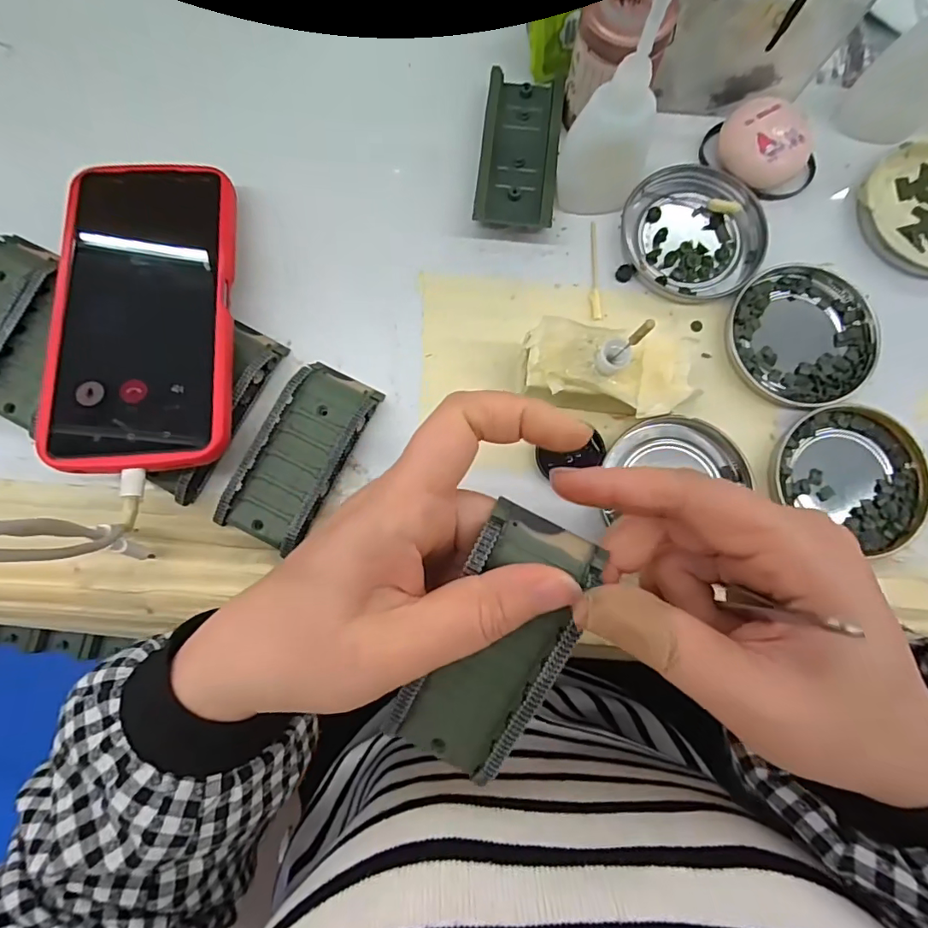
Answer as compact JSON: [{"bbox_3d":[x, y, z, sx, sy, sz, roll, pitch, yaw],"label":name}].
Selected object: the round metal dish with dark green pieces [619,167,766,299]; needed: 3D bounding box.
[{"bbox_3d":[0.130,-0.130,0.286,0.075,0.009,0.074,0,81,0],"label":"round metal dish with dark green pieces"}]

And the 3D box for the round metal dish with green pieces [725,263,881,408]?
[{"bbox_3d":[0.184,-0.072,0.278,0.078,0.008,0.082,0,81,0],"label":"round metal dish with green pieces"}]

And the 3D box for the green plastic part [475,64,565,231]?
[{"bbox_3d":[0.032,-0.178,0.289,0.043,0.020,0.087,7,81,1],"label":"green plastic part"}]

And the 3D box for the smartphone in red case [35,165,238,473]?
[{"bbox_3d":[-0.160,-0.078,0.254,0.081,0.010,0.163,-5,75,-6],"label":"smartphone in red case"}]

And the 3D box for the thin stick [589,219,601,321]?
[{"bbox_3d":[0.074,-0.110,0.286,0.006,0.004,0.059,0,82,-1],"label":"thin stick"}]

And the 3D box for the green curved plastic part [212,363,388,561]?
[{"bbox_3d":[-0.084,-0.005,0.263,0.044,0.019,0.094,27,82,4],"label":"green curved plastic part"}]

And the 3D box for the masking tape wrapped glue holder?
[{"bbox_3d":[0.069,-0.045,0.259,0.085,0.040,0.042,6,81,1],"label":"masking tape wrapped glue holder"}]

